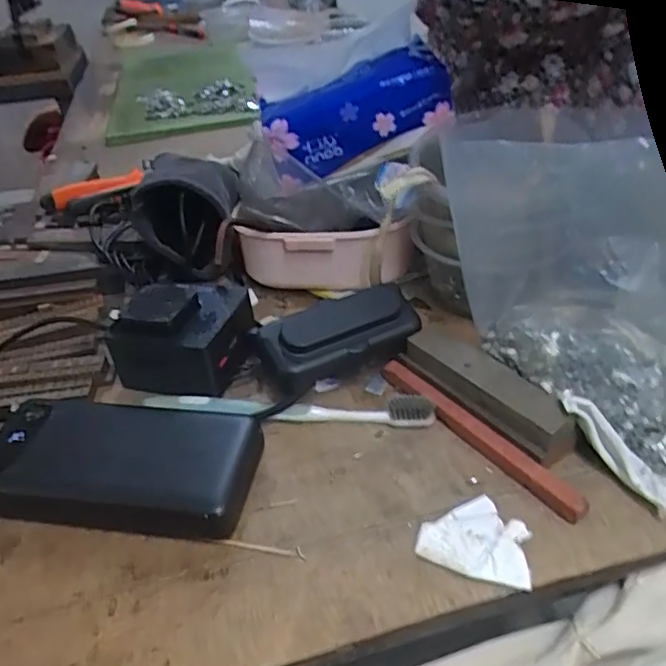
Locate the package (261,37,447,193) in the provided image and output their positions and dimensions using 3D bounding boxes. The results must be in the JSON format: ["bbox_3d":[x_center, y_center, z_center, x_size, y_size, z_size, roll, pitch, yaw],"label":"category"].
[{"bbox_3d":[0.013,-0.172,0.455,0.139,0.064,0.069,-24,42,4],"label":"package"}]

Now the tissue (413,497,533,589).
[{"bbox_3d":[0.071,0.101,0.295,0.053,0.009,0.041,8,39,17],"label":"tissue"}]

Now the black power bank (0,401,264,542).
[{"bbox_3d":[-0.121,0.070,0.335,0.151,0.031,0.072,2,38,10],"label":"black power bank"}]

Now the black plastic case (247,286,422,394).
[{"bbox_3d":[0.003,0.004,0.391,0.106,0.041,0.049,-20,47,-15],"label":"black plastic case"}]

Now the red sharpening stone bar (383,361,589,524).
[{"bbox_3d":[0.081,0.057,0.345,0.014,0.010,0.145,-28,43,-27],"label":"red sharpening stone bar"}]

